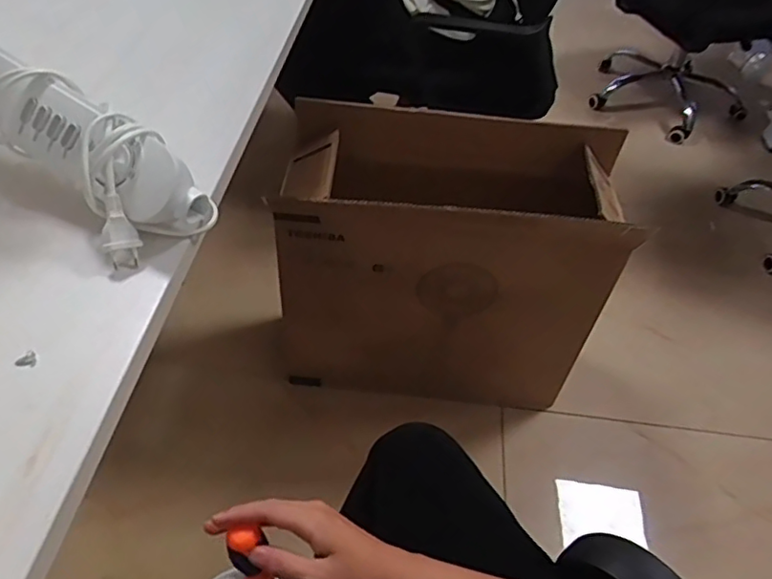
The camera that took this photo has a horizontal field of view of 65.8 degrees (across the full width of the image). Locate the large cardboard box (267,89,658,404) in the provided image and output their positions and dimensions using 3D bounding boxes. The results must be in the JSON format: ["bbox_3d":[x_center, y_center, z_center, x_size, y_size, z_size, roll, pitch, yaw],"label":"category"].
[{"bbox_3d":[0.099,-0.039,1.138,0.571,0.530,0.269,7,47,0],"label":"large cardboard box"}]

